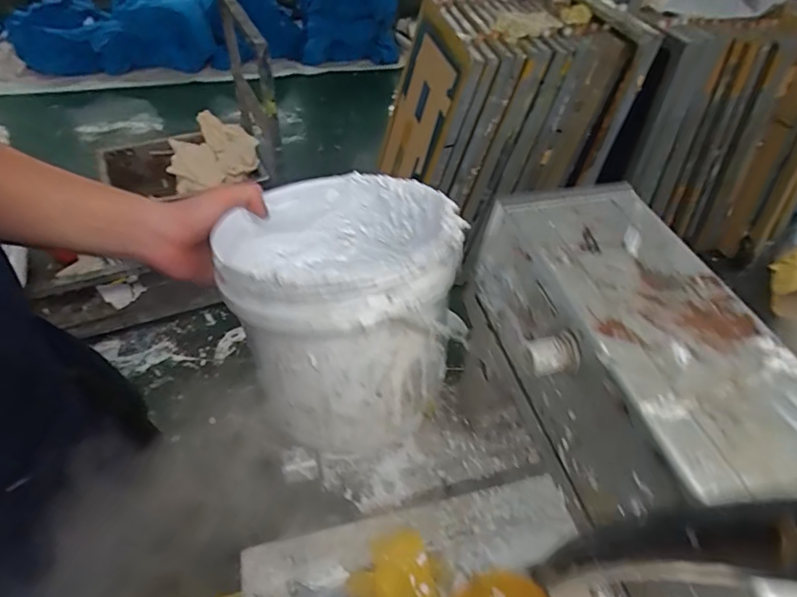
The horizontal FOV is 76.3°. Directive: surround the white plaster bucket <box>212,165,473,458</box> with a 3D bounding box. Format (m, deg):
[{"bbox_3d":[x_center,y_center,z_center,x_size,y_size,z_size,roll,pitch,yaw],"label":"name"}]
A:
[{"bbox_3d":[-0.052,-0.009,0.500,0.200,0.197,0.240,4,47,1],"label":"white plaster bucket"}]

